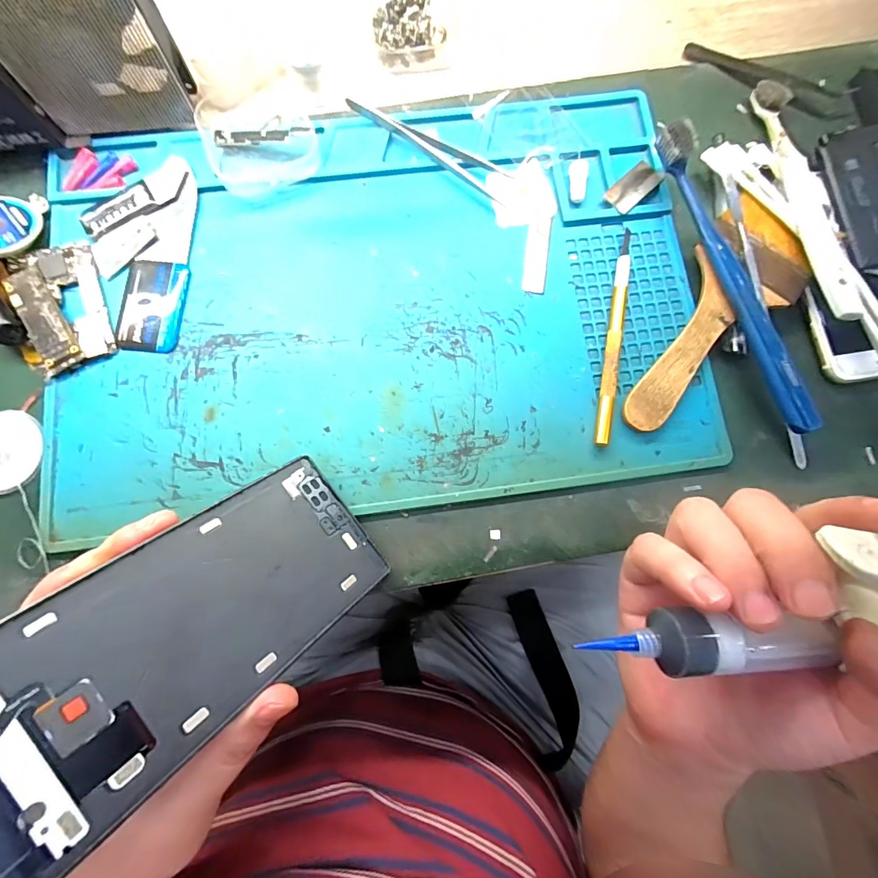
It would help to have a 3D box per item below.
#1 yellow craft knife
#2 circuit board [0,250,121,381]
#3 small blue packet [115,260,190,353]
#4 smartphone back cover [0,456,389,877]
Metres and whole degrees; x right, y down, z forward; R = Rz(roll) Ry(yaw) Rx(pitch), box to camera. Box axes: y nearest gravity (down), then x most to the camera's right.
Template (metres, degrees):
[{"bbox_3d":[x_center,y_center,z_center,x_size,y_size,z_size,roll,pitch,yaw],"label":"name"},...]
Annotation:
[{"bbox_3d":[0.103,-0.062,0.247,0.008,0.008,0.133,11,81,0],"label":"yellow craft knife"},{"bbox_3d":[-0.217,-0.076,0.241,0.047,0.008,0.074,-17,82,-4],"label":"circuit board"},{"bbox_3d":[-0.167,-0.078,0.246,0.034,0.004,0.054,4,81,-1],"label":"small blue packet"},{"bbox_3d":[-0.098,0.072,0.166,0.073,0.005,0.162,50,48,6],"label":"smartphone back cover"}]

